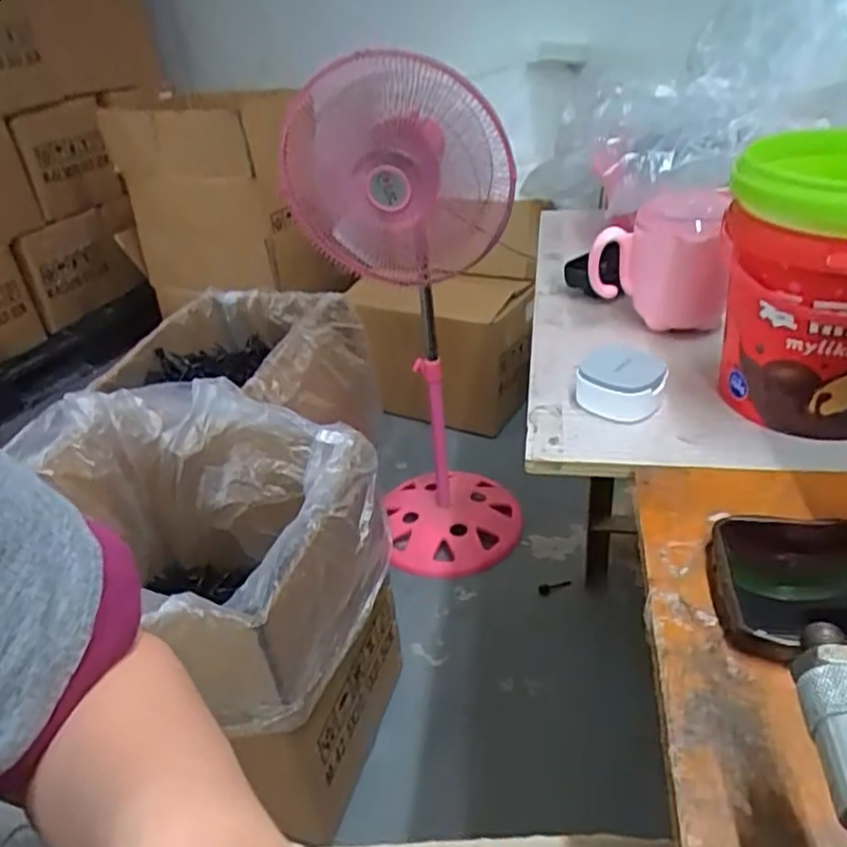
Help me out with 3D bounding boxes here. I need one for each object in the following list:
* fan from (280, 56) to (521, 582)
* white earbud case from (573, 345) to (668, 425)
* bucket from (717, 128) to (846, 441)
[{"bbox_3d":[-0.013,-0.146,1.227,0.312,0.864,0.282,-11,34,-8],"label":"fan"},{"bbox_3d":[0.133,-0.030,0.475,0.055,0.032,0.061,8,36,19],"label":"white earbud case"},{"bbox_3d":[0.244,-0.080,0.420,0.128,0.157,0.134,9,37,21],"label":"bucket"}]

